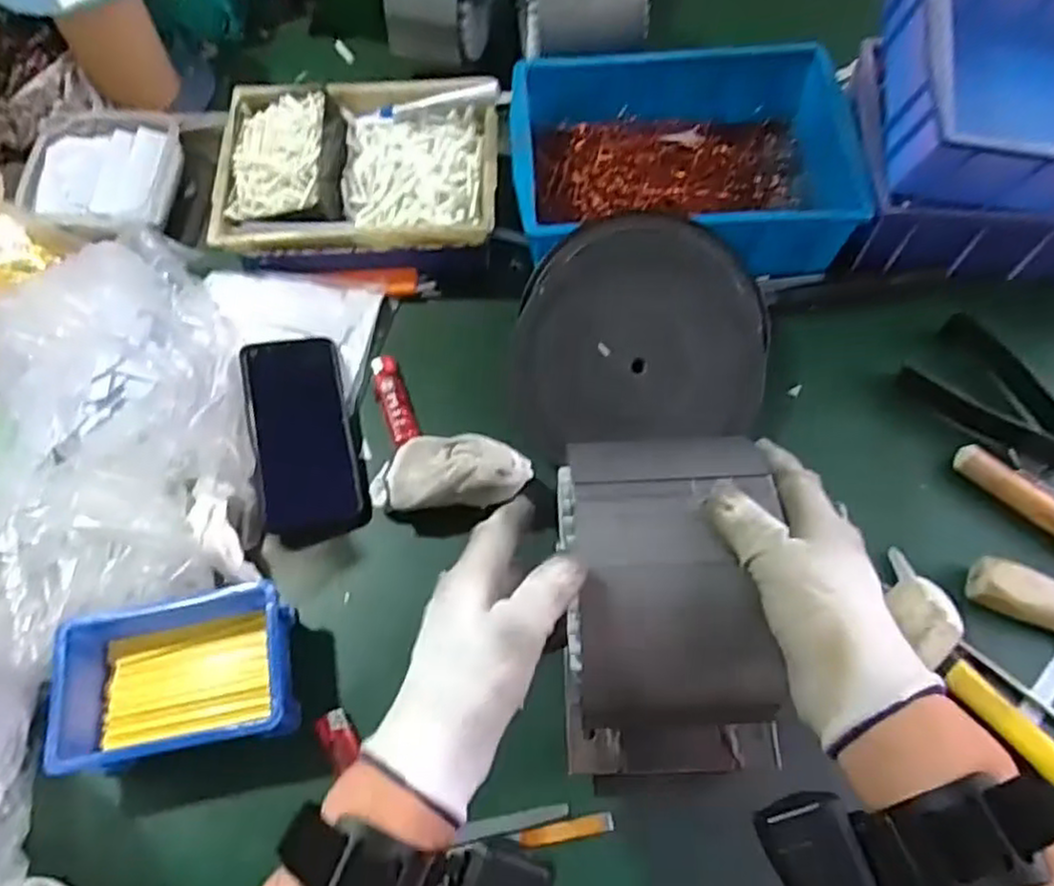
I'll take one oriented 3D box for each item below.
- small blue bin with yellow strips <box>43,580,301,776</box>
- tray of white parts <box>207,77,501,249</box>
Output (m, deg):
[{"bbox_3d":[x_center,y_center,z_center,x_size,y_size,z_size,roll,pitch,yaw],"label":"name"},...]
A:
[{"bbox_3d":[-0.233,0.156,0.493,0.143,0.055,0.102,-10,65,-4],"label":"small blue bin with yellow strips"},{"bbox_3d":[-0.148,-0.248,0.662,0.249,0.062,0.178,0,64,1],"label":"tray of white parts"}]

